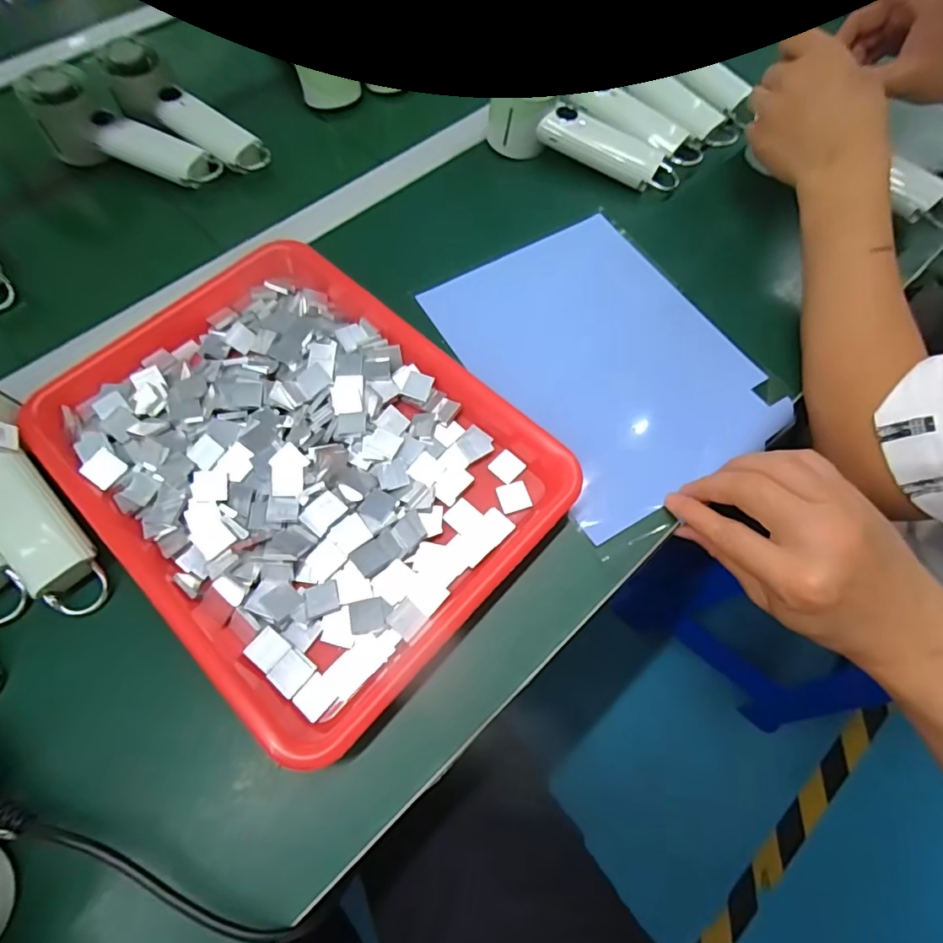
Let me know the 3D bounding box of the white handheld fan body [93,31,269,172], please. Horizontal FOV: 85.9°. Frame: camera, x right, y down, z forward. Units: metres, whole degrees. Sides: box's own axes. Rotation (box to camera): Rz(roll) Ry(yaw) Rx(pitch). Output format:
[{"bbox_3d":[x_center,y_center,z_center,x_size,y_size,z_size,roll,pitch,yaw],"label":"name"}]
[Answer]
[{"bbox_3d":[-0.280,-0.350,0.498,0.184,0.038,0.063,33,70,-4],"label":"white handheld fan body"}]

